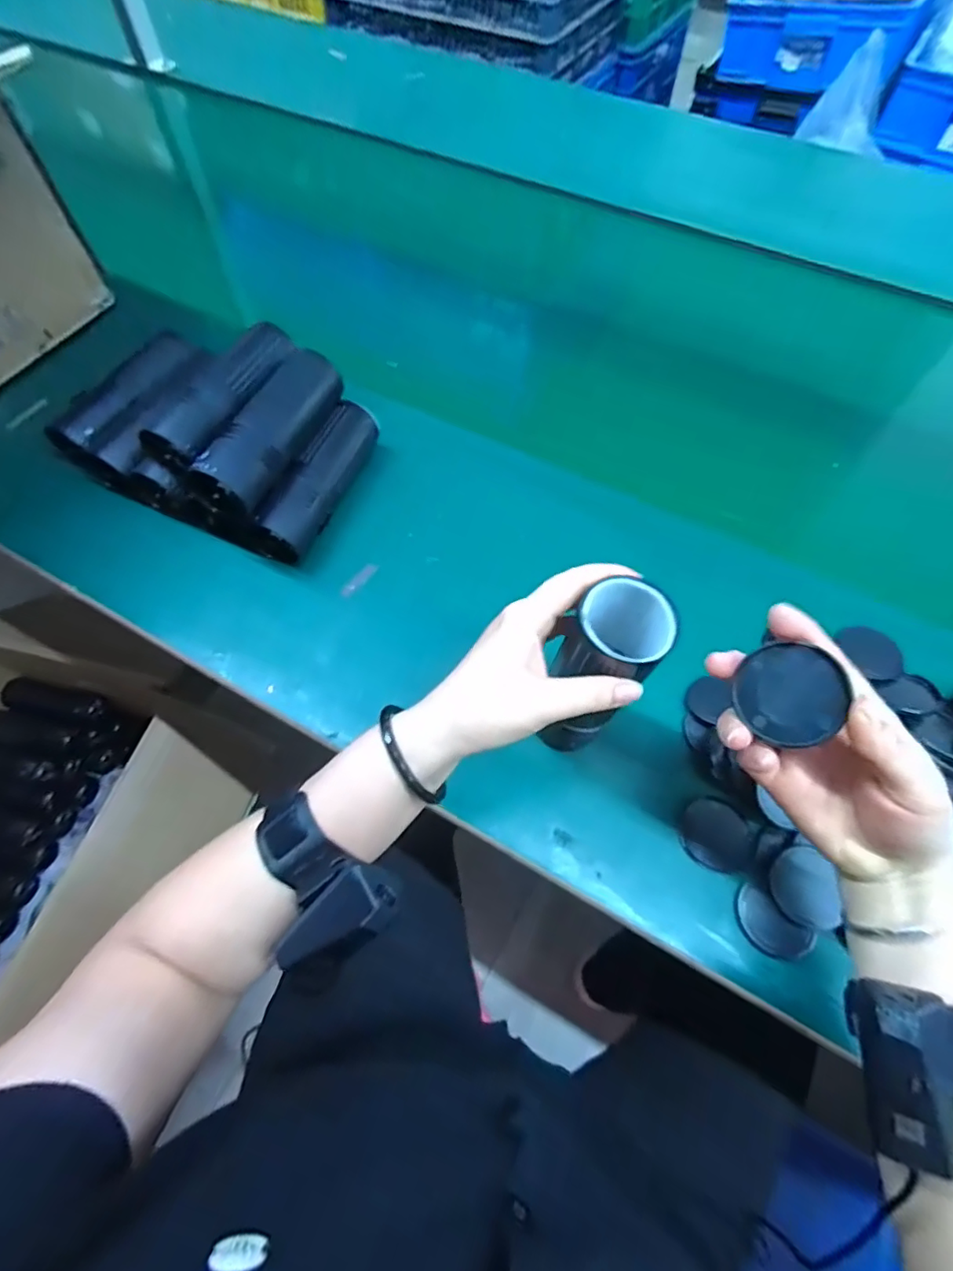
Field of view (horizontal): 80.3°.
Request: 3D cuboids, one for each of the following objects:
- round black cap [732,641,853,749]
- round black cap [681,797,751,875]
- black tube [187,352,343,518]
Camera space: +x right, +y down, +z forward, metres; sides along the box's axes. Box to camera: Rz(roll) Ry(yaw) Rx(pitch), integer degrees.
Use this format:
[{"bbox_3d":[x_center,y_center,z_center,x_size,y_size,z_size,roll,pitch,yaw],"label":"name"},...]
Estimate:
[{"bbox_3d":[0.151,0.029,0.275,0.045,0.004,0.045,-4,82,30],"label":"round black cap"},{"bbox_3d":[0.170,0.141,0.403,0.047,0.004,0.048,0,63,1],"label":"round black cap"},{"bbox_3d":[-0.174,-0.179,0.484,0.043,0.042,0.168,20,65,11],"label":"black tube"}]

